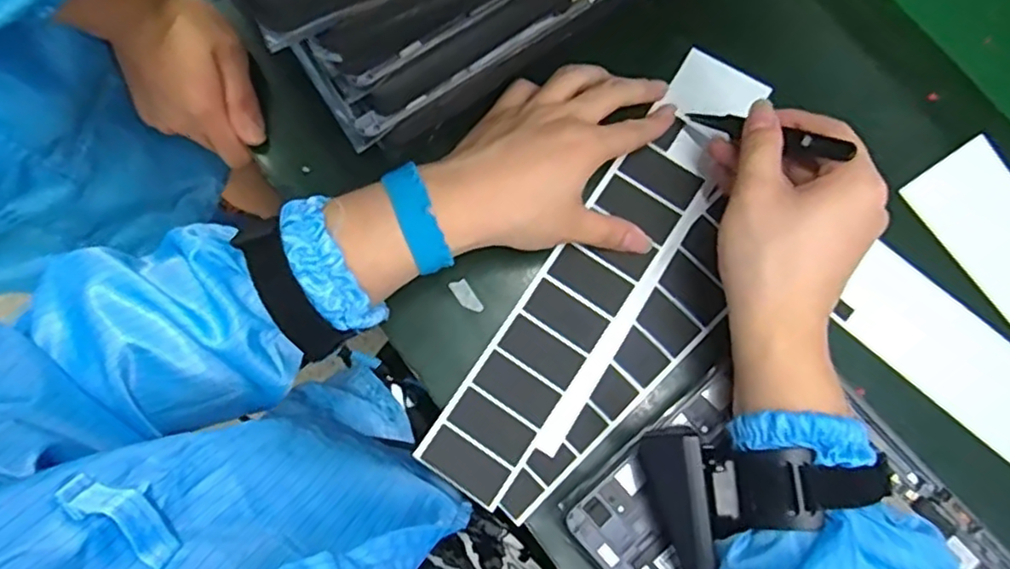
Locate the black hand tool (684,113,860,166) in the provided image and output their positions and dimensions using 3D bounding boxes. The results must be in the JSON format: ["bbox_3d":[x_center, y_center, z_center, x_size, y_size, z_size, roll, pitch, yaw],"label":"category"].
[{"bbox_3d":[0.140,-0.083,0.366,0.009,0.008,0.109,-46,39,-7],"label":"black hand tool"}]

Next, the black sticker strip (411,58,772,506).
[{"bbox_3d":[0.057,-0.010,0.410,0.054,0.005,0.310,34,83,6],"label":"black sticker strip"}]

